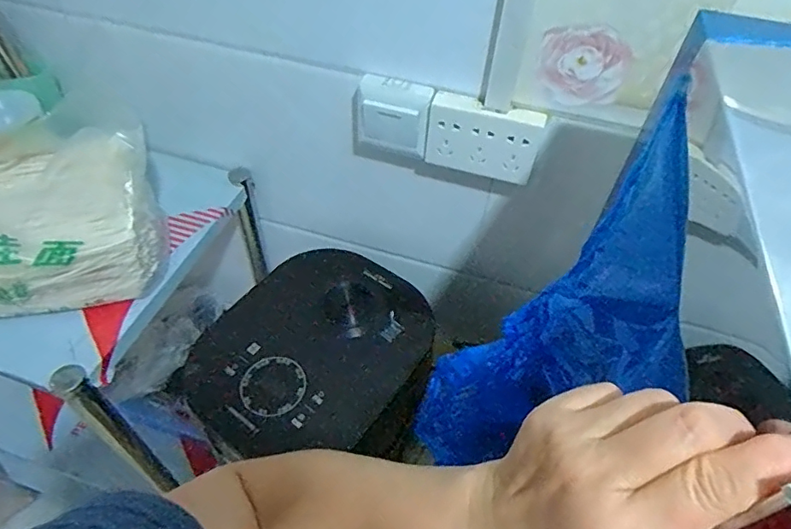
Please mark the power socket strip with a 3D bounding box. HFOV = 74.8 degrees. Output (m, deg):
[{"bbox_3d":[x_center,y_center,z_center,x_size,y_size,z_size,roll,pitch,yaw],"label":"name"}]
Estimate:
[{"bbox_3d":[0.102,-0.145,0.601,0.124,0.083,0.028,16,51,10],"label":"power socket strip"}]

